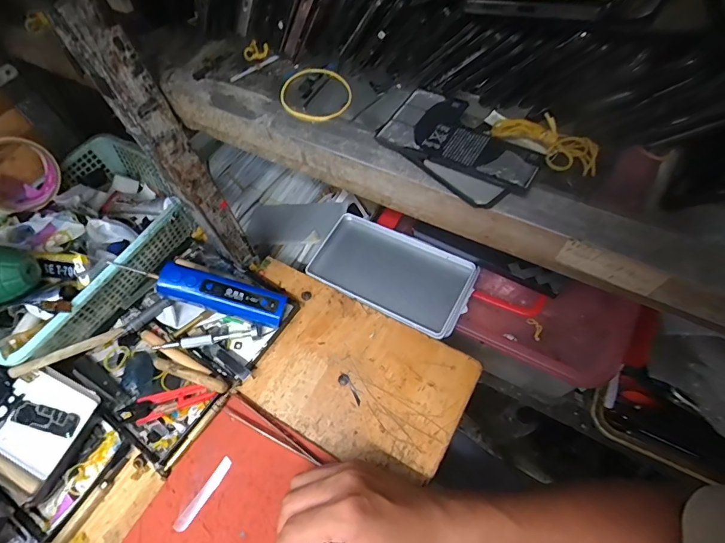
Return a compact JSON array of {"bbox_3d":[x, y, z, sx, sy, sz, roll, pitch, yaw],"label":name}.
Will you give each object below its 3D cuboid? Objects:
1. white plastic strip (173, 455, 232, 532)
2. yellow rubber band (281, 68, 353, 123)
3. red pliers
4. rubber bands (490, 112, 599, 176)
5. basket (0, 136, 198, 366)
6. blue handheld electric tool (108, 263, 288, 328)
[{"bbox_3d":[-0.145,0.203,0.373,0.013,0.004,0.069,30,68,21],"label":"white plastic strip"},{"bbox_3d":[-0.034,-0.125,0.286,0.046,0.006,0.054,-35,63,-13],"label":"yellow rubber band"},{"bbox_3d":[-0.196,0.133,0.406,0.095,0.008,0.024,-16,60,-3],"label":"red pliers"},{"bbox_3d":[0.102,-0.075,0.224,0.021,0.015,0.058,-40,65,-18],"label":"rubber bands"},{"bbox_3d":[-0.337,-0.024,0.475,0.189,0.069,0.236,30,68,21],"label":"basket"},{"bbox_3d":[-0.166,0.020,0.426,0.172,0.025,0.035,17,61,-6],"label":"blue handheld electric tool"}]

